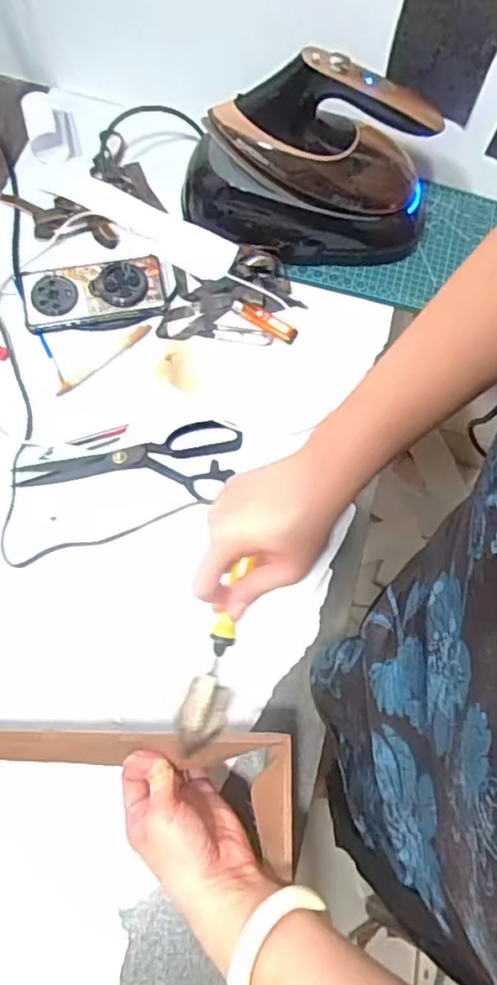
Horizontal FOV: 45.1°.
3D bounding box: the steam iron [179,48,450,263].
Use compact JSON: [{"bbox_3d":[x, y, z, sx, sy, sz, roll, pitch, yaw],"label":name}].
[{"bbox_3d":[0.075,-0.404,0.740,0.308,0.195,0.135,-3,69,-6],"label":"steam iron"}]

